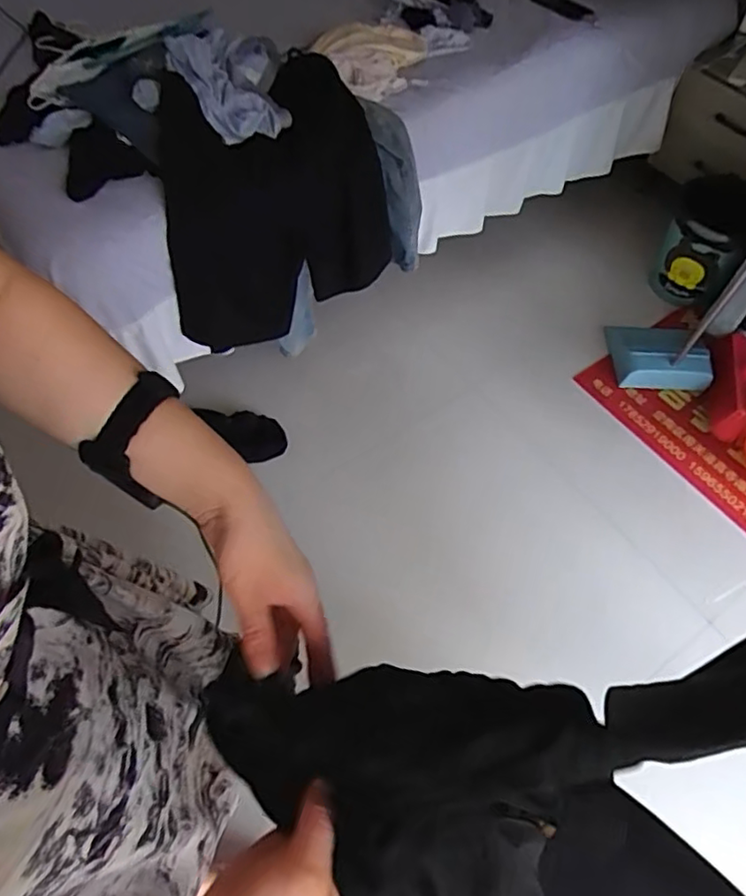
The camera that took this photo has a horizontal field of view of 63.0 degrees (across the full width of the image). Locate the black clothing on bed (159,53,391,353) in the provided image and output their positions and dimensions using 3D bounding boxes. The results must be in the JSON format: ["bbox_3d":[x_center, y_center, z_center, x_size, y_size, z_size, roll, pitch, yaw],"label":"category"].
[{"bbox_3d":[-0.233,-0.514,1.318,0.514,0.252,0.495,-29,101,-15],"label":"black clothing on bed"}]

